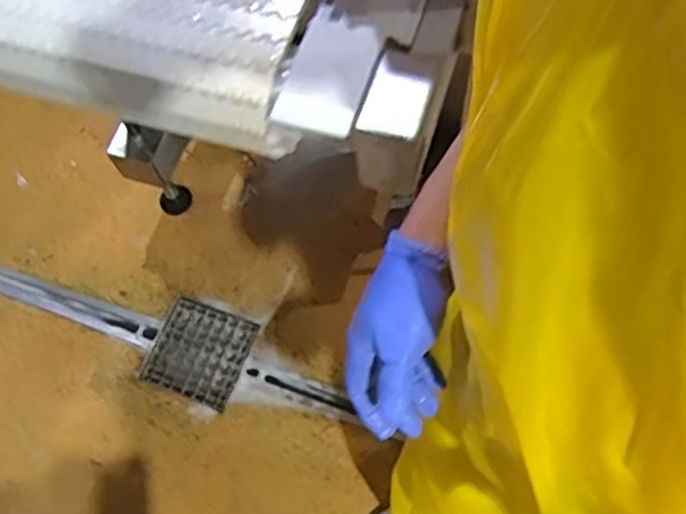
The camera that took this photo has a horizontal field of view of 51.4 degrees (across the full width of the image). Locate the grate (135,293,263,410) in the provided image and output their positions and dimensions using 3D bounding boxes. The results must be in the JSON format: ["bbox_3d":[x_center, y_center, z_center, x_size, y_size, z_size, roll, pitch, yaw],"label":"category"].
[{"bbox_3d":[-0.303,0.197,1.502,0.189,0.029,0.192,19,69,11],"label":"grate"}]

